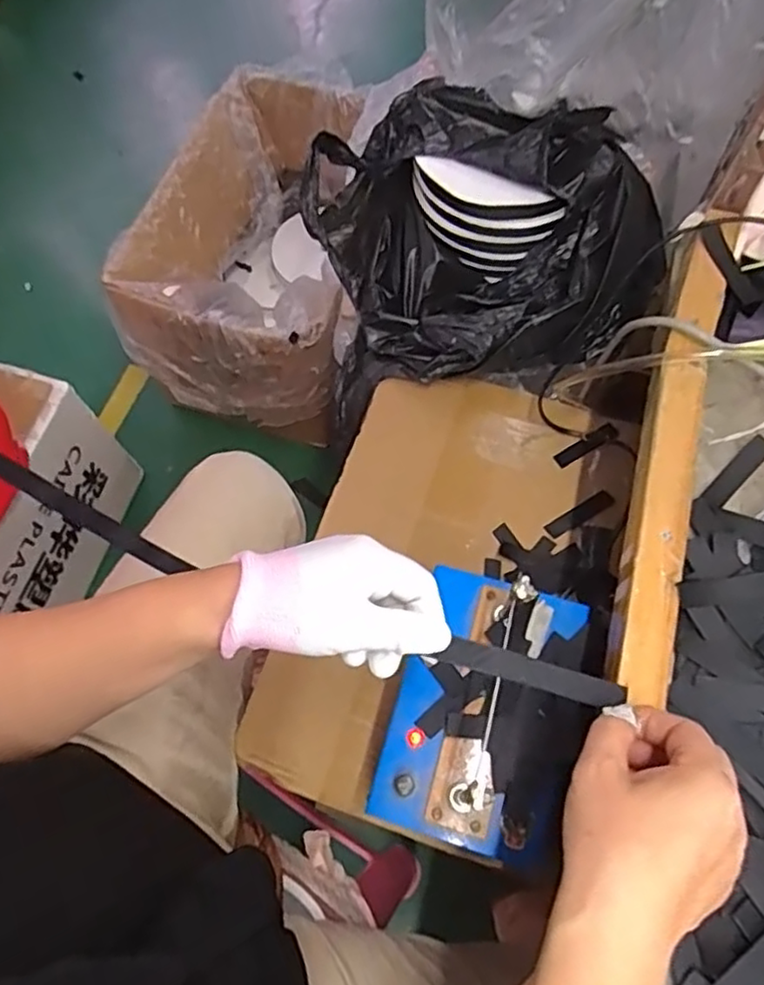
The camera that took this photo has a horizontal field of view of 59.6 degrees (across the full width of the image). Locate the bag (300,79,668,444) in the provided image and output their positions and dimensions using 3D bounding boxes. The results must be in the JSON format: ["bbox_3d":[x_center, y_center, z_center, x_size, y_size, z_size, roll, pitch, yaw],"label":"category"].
[{"bbox_3d":[0.095,-0.269,0.707,0.334,0.172,0.306,-9,67,-3],"label":"bag"}]

